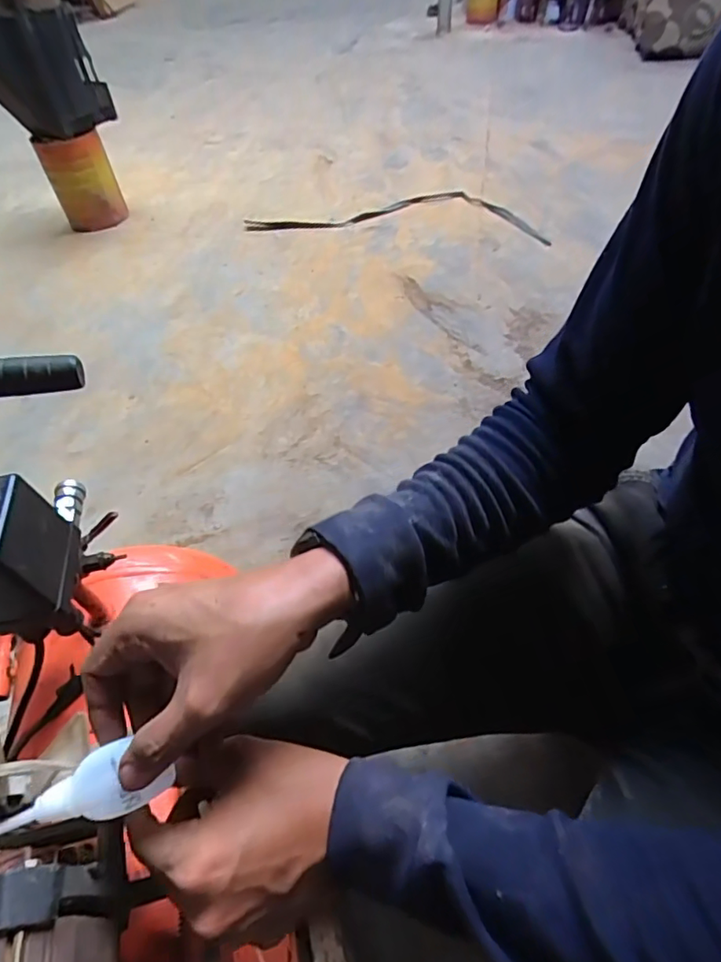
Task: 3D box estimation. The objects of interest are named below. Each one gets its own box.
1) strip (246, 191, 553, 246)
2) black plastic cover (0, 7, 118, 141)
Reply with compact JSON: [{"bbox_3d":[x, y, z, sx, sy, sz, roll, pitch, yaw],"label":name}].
[{"bbox_3d":[0.107,-0.784,1.572,0.828,0.018,0.294,6,50,9],"label":"strip"},{"bbox_3d":[-0.783,-0.997,1.280,0.287,0.333,0.223,-24,52,-16],"label":"black plastic cover"}]

